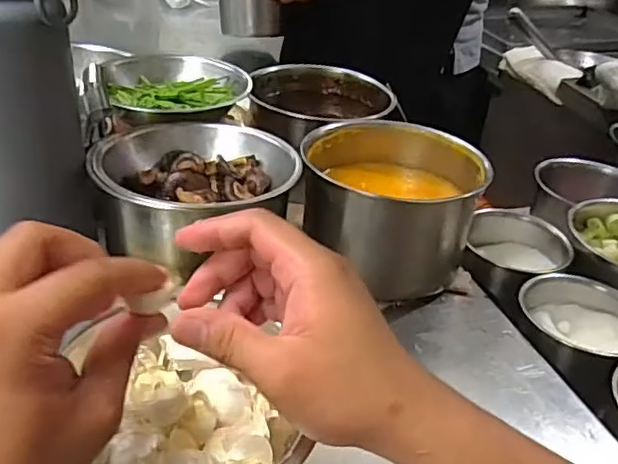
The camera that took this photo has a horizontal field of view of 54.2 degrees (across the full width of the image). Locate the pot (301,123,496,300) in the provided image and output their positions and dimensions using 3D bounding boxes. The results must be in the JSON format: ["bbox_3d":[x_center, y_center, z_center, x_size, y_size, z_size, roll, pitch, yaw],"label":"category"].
[{"bbox_3d":[0.076,-0.026,0.591,0.158,0.111,0.143,16,34,18],"label":"pot"}]

